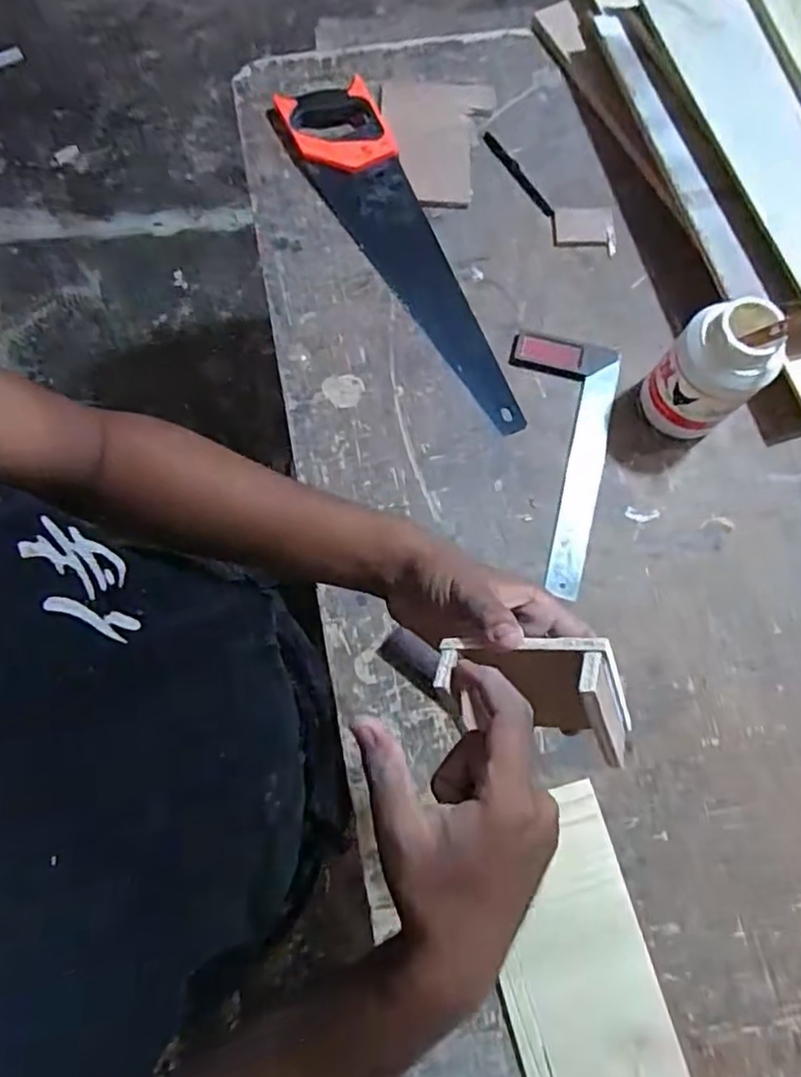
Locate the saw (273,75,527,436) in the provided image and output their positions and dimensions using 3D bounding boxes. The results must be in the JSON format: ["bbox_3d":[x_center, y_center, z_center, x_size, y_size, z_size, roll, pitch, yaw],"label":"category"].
[{"bbox_3d":[-0.008,-0.354,0.795,0.123,0.041,0.531,-23,76,-7],"label":"saw"}]

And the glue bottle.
[{"bbox_3d":[0.330,-0.177,0.685,0.093,0.166,0.096,0,75,-1],"label":"glue bottle"}]

